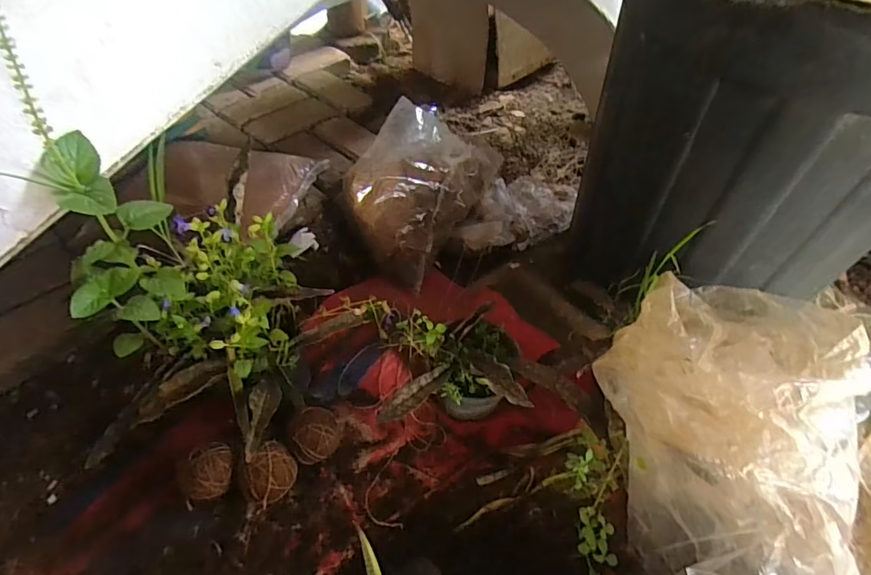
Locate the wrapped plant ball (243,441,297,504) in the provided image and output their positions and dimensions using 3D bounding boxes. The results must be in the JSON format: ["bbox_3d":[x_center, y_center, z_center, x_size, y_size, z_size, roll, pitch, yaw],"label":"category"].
[{"bbox_3d":[-0.208,0.235,0.614,0.059,0.071,0.064,1,48,-1],"label":"wrapped plant ball"}]

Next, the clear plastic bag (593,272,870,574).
[{"bbox_3d":[0.303,0.153,0.523,0.213,0.220,0.322,-2,48,-3],"label":"clear plastic bag"}]

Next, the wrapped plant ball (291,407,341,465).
[{"bbox_3d":[-0.158,0.201,0.654,0.063,0.065,0.067,1,48,-1],"label":"wrapped plant ball"}]

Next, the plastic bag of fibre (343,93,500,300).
[{"bbox_3d":[-0.030,-0.194,0.888,0.178,0.245,0.294,27,53,19],"label":"plastic bag of fibre"}]

